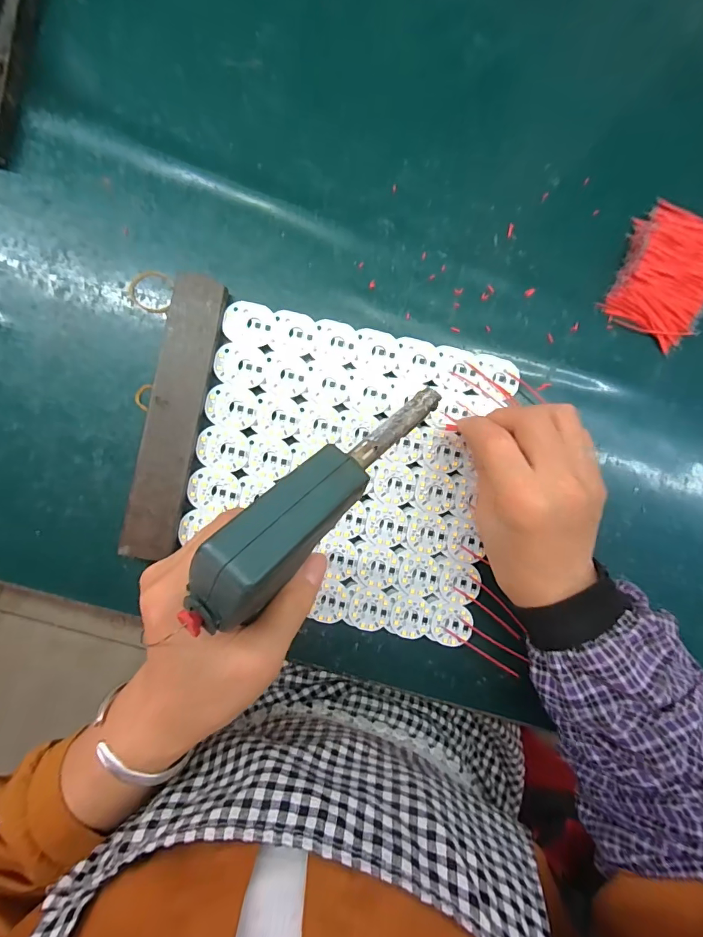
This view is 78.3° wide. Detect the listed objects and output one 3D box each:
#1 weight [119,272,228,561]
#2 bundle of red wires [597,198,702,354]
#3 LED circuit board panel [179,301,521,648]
[{"bbox_3d":[-0.125,-0.036,0.308,0.035,0.019,0.196,11,89,-3],"label":"weight"},{"bbox_3d":[0.247,-0.153,0.335,0.073,0.017,0.102,24,88,-3],"label":"bundle of red wires"},{"bbox_3d":[-0.003,0.004,0.316,0.216,0.004,0.211,11,88,-3],"label":"LED circuit board panel"}]

